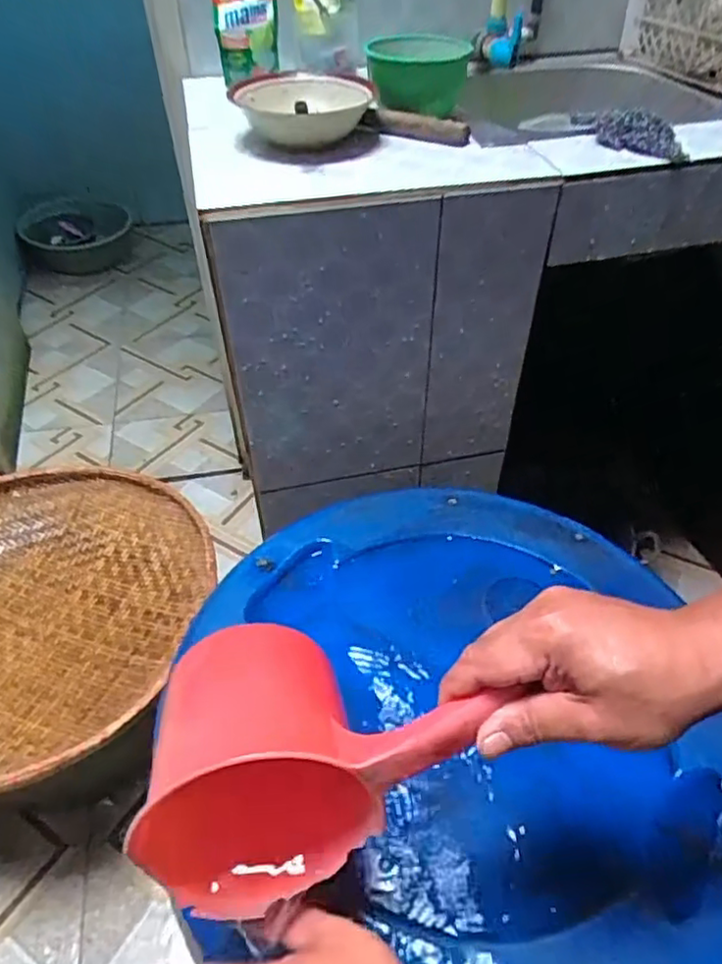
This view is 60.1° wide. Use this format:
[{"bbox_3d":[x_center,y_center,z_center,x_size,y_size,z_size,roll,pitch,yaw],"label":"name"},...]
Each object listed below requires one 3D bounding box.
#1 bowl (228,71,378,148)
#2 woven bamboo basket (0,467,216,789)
[{"bbox_3d":[-0.069,-0.445,0.744,0.151,0.051,0.176,-14,47,-13],"label":"bowl"},{"bbox_3d":[-0.511,0.192,0.970,0.497,0.102,0.531,0,46,0],"label":"woven bamboo basket"}]

